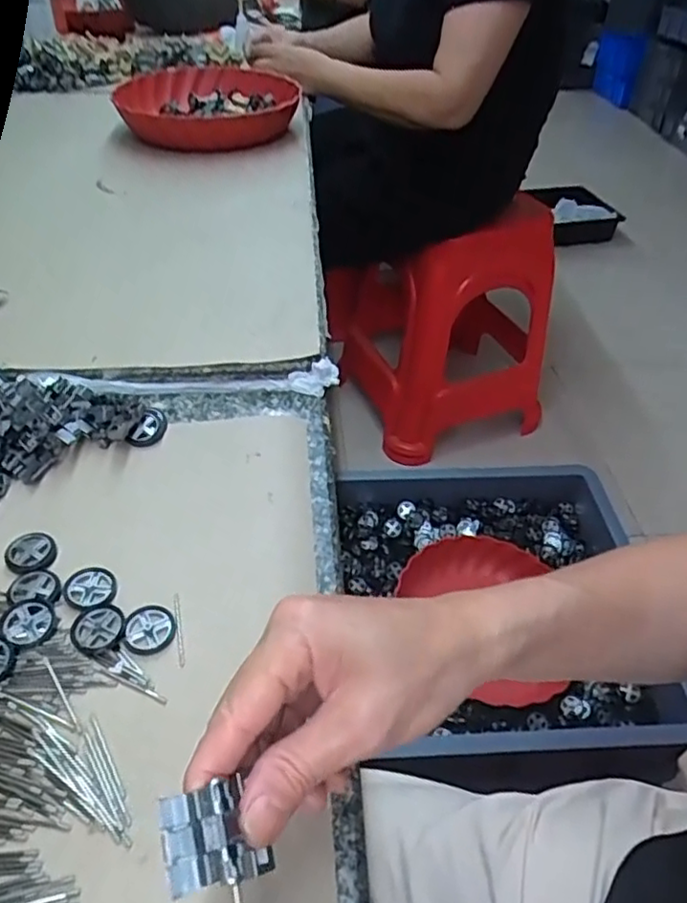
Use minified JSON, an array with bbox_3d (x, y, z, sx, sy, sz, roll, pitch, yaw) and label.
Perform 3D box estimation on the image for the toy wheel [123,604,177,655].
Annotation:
[{"bbox_3d":[-0.104,0.094,0.347,0.026,0.004,0.028,3,44,-3],"label":"toy wheel"}]

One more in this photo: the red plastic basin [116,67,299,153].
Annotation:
[{"bbox_3d":[-0.181,-0.457,0.865,0.217,0.055,0.246,-14,47,-20],"label":"red plastic basin"}]

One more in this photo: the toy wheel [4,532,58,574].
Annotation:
[{"bbox_3d":[-0.183,0.060,0.382,0.028,0.006,0.028,3,44,-3],"label":"toy wheel"}]

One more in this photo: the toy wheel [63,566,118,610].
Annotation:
[{"bbox_3d":[-0.143,0.077,0.365,0.028,0.004,0.026,3,44,-3],"label":"toy wheel"}]

